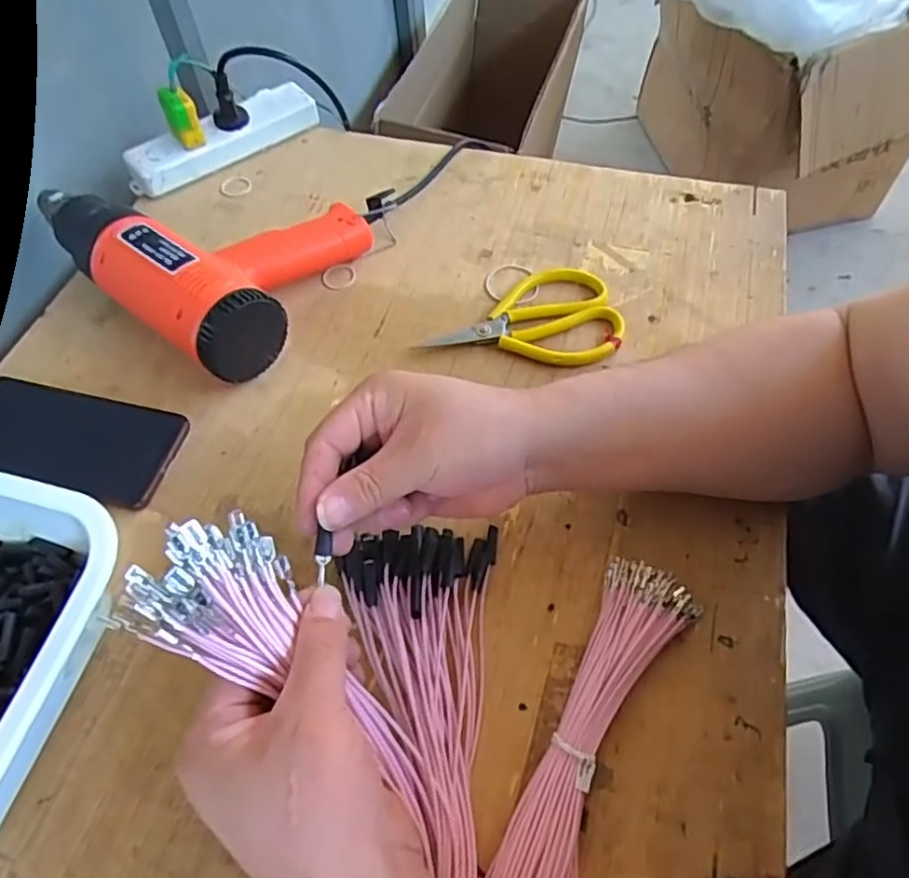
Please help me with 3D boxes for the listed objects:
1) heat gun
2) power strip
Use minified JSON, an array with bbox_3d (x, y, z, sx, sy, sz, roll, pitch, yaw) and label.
[{"bbox_3d":[-0.213,-0.169,0.530,0.252,0.075,0.179,31,63,19],"label":"heat gun"},{"bbox_3d":[-0.232,-0.300,0.639,0.192,0.039,0.050,-37,64,-21],"label":"power strip"}]

